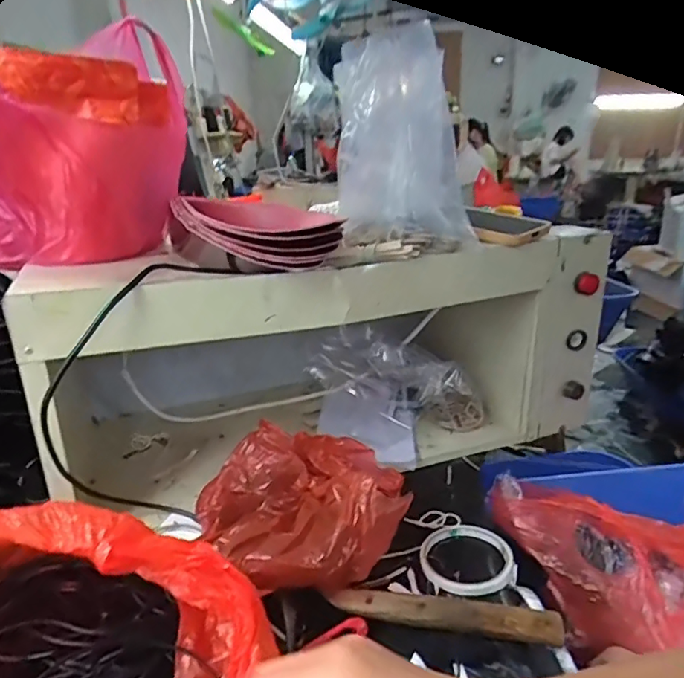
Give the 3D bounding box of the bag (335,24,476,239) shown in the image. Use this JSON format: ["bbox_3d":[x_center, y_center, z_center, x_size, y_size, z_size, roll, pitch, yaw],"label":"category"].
[{"bbox_3d":[0.071,-0.226,0.621,0.149,0.211,0.116,0,19,4],"label":"bag"}]

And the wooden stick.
[{"bbox_3d":[0.084,0.226,0.453,0.188,0.008,0.024,4,49,10],"label":"wooden stick"}]

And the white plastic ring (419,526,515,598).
[{"bbox_3d":[0.119,0.211,0.528,0.086,0.015,0.082,-1,19,0],"label":"white plastic ring"}]

